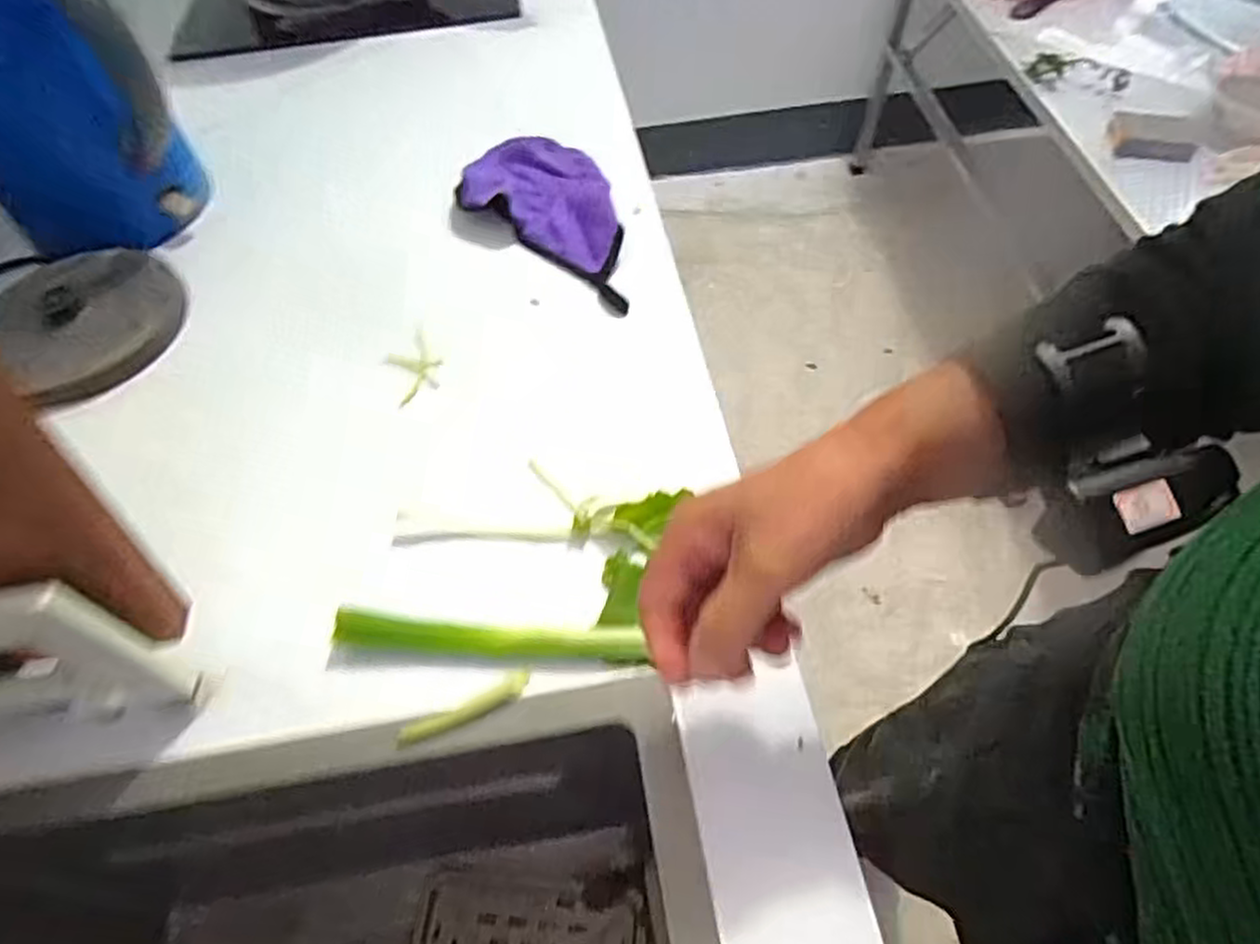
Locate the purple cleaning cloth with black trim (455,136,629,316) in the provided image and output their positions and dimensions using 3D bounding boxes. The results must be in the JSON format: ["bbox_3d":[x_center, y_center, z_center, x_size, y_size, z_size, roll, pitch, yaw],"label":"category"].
[{"bbox_3d":[-0.052,-0.214,0.607,0.101,0.017,0.209,-37,60,-18],"label":"purple cleaning cloth with black trim"}]

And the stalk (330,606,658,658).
[{"bbox_3d":[-0.077,0.090,0.406,0.167,0.014,0.018,3,56,4],"label":"stalk"}]

